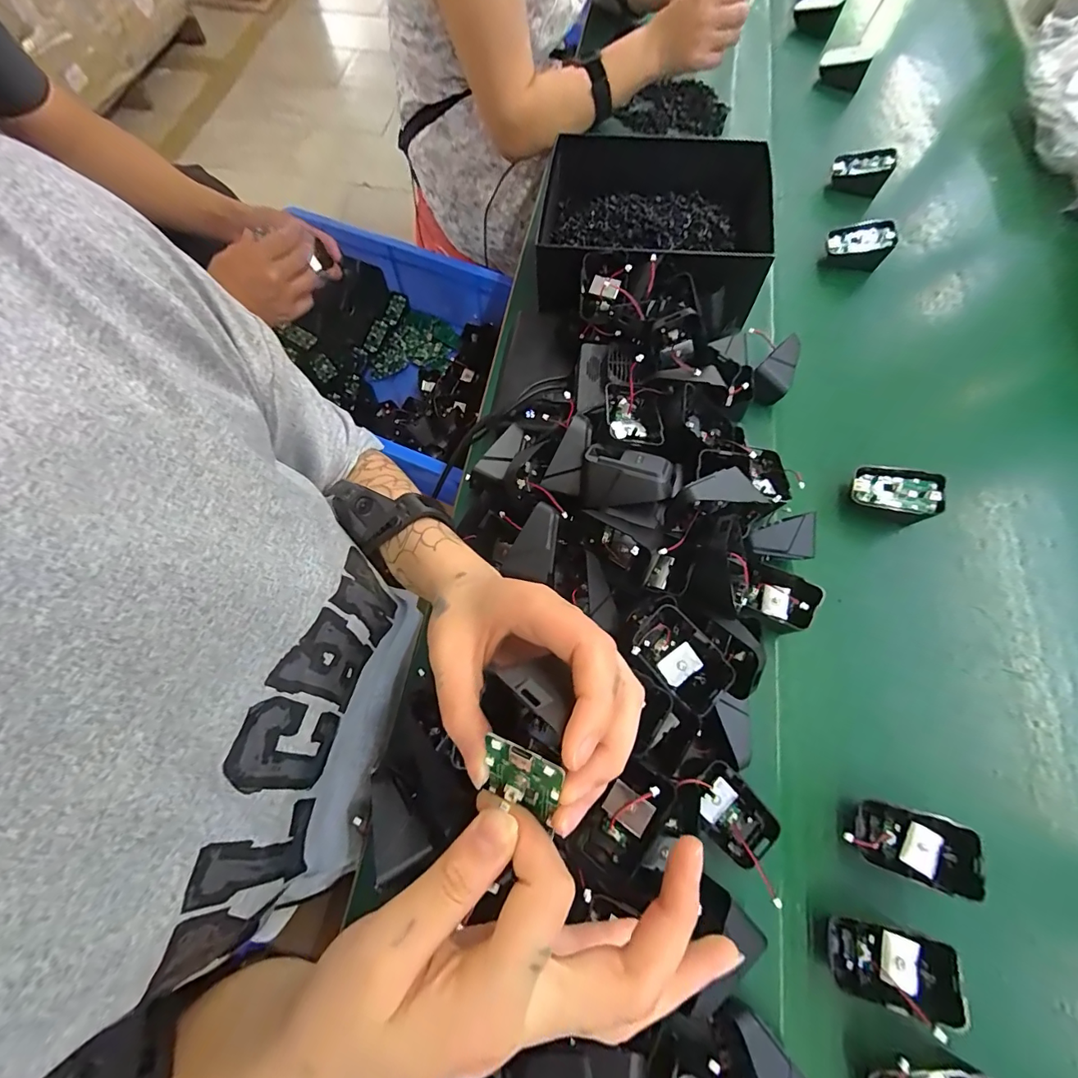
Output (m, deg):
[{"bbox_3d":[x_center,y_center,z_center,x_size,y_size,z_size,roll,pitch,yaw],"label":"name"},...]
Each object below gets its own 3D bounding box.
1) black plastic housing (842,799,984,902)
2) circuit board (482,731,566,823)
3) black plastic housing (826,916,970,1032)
[{"bbox_3d":[0.259,0.212,0.318,0.067,0.020,0.044,-1,70,34],"label":"black plastic housing"},{"bbox_3d":[-0.007,0.091,0.174,0.029,0.039,0.004,21,38,18],"label":"circuit board"},{"bbox_3d":[0.225,0.273,0.298,0.064,0.041,0.044,10,69,4],"label":"black plastic housing"}]

